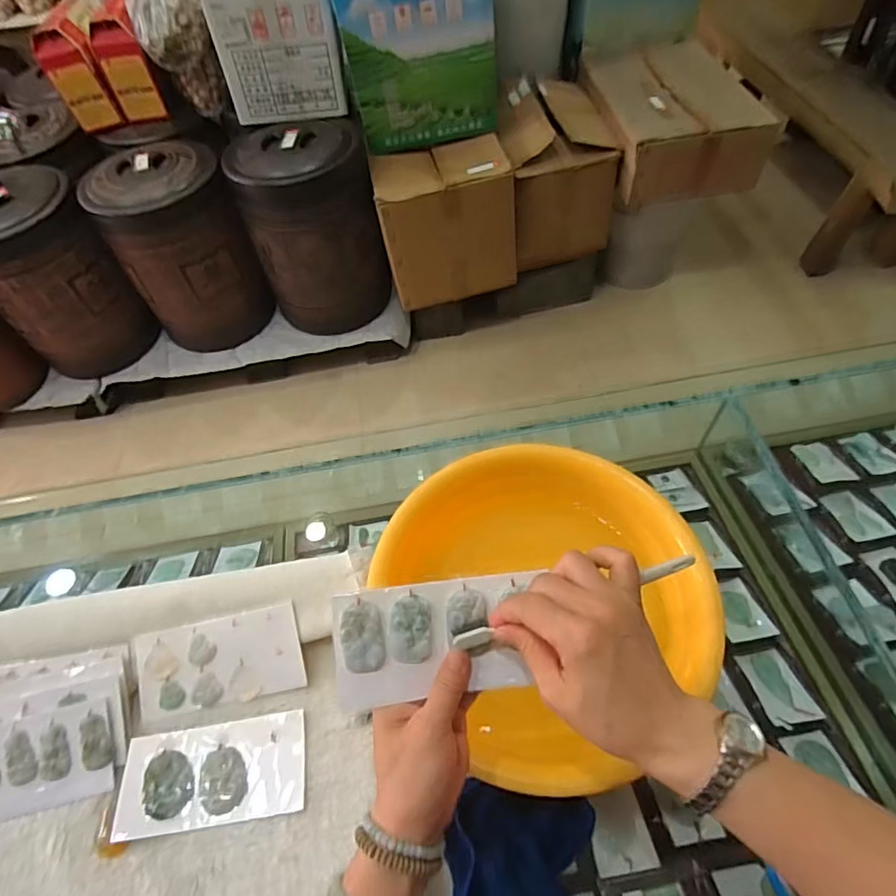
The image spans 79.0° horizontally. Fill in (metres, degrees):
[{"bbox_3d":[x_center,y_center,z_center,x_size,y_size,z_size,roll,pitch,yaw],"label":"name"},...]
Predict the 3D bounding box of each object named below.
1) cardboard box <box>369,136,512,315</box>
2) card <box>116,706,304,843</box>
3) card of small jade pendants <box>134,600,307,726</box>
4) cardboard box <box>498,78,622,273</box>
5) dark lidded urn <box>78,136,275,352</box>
[{"bbox_3d":[-0.007,-0.688,1.687,0.394,0.412,0.258,-12,56,-4],"label":"cardboard box"},{"bbox_3d":[-0.204,0.282,0.472,0.156,0.010,0.078,-9,56,-2],"label":"card"},{"bbox_3d":[-0.215,0.202,0.513,0.153,0.005,0.078,-13,81,-2],"label":"card of small jade pendants"},{"bbox_3d":[0.328,-0.879,1.743,0.326,0.366,0.447,-6,56,0],"label":"cardboard box"},{"bbox_3d":[-0.833,-0.620,1.707,0.354,0.546,0.374,-35,61,-18],"label":"dark lidded urn"}]

